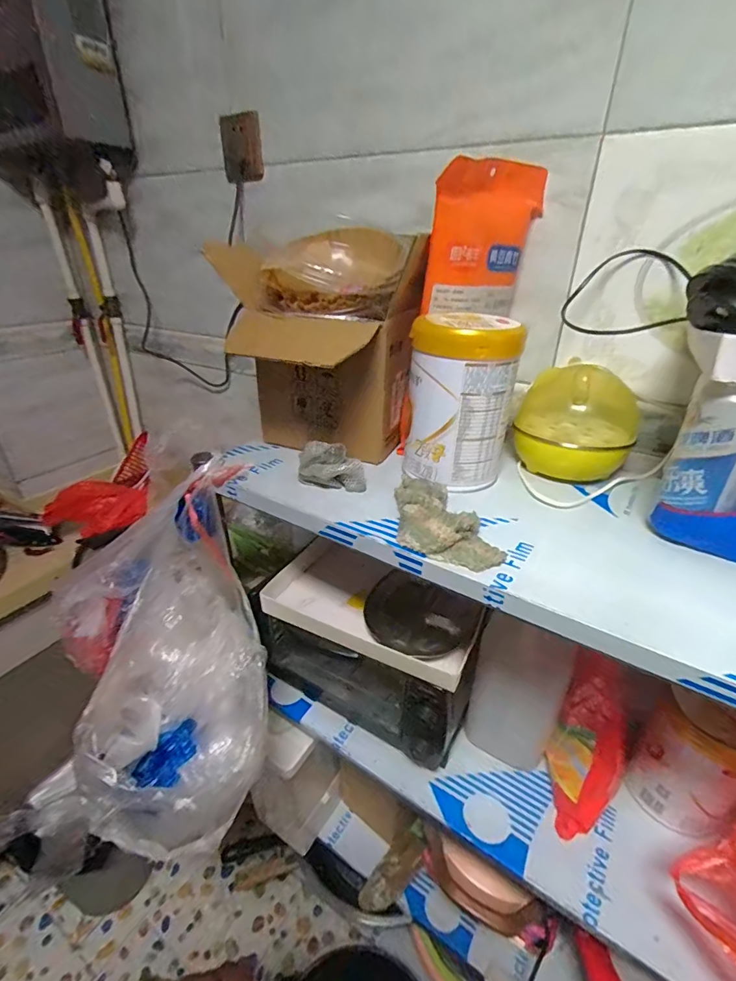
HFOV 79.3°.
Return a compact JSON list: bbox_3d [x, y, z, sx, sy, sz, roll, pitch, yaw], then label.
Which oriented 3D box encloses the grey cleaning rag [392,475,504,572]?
[{"bbox_3d":[0.073,0.026,0.470,0.087,0.030,0.149,-7,36,-13],"label":"grey cleaning rag"}]

